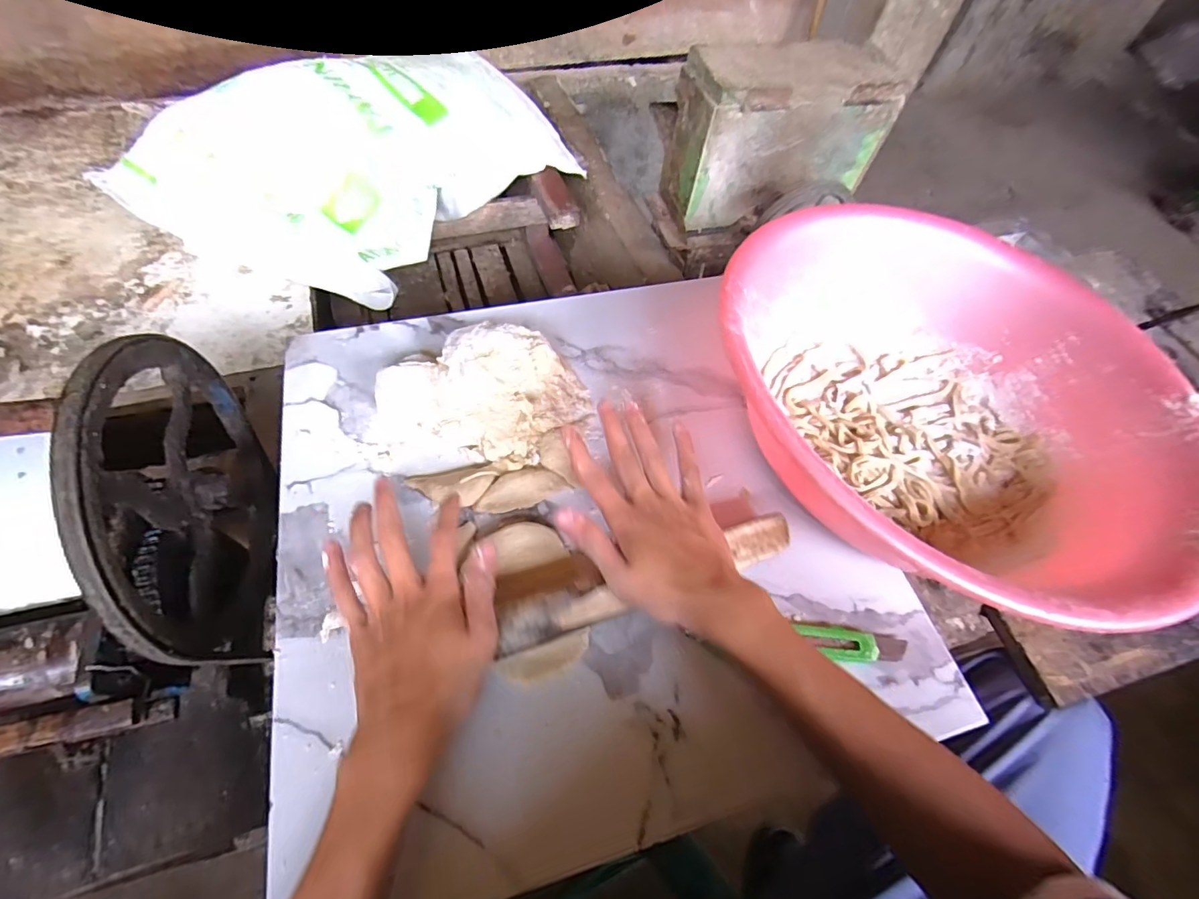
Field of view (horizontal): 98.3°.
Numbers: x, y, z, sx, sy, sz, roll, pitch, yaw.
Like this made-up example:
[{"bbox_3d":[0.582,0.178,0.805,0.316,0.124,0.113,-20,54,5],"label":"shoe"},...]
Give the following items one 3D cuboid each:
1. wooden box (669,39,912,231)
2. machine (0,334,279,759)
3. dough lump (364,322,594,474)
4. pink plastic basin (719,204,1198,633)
[{"bbox_3d":[0.302,-0.526,0.890,0.333,0.233,0.133,-14,61,-19],"label":"wooden box"},{"bbox_3d":[-0.422,0.072,0.397,0.253,0.256,0.291,-5,58,-14],"label":"machine"},{"bbox_3d":[-0.109,-0.051,0.474,0.195,0.049,0.134,0,59,-4],"label":"dough lump"},{"bbox_3d":[0.308,-0.040,0.449,0.395,0.130,0.374,5,56,-7],"label":"pink plastic basin"}]

